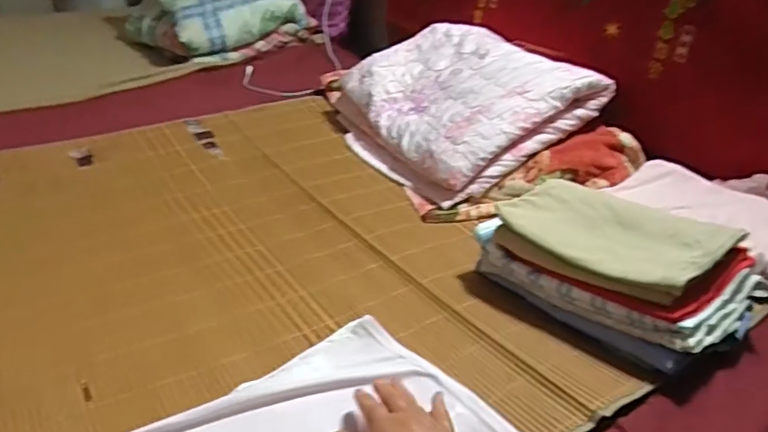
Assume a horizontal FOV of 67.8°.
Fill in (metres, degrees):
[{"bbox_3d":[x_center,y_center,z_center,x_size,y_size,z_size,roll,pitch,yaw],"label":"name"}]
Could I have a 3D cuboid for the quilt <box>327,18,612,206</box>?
[{"bbox_3d":[0.124,-0.249,1.150,0.405,0.083,0.478,-38,47,-11],"label":"quilt"}]

